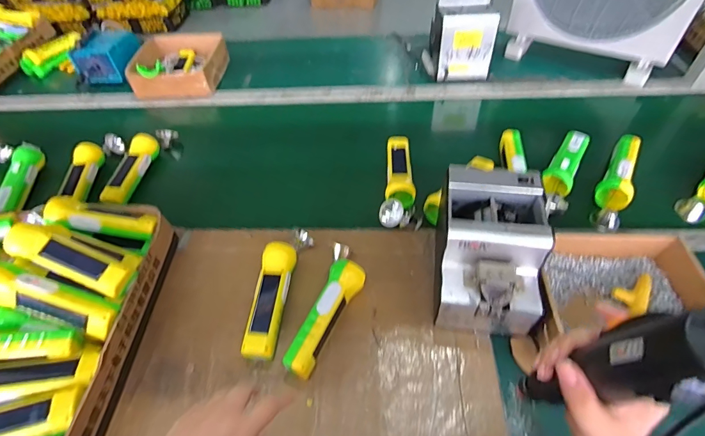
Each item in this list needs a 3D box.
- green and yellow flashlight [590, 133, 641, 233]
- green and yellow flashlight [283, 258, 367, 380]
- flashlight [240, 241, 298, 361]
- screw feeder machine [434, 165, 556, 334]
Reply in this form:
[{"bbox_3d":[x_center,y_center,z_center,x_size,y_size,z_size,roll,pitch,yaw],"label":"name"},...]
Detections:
[{"bbox_3d":[0.478,-0.072,0.675,0.054,0.053,0.223,28,58,25],"label":"green and yellow flashlight"},{"bbox_3d":[-0.040,0.136,0.531,0.045,0.052,0.171,21,56,21],"label":"green and yellow flashlight"},{"bbox_3d":[-0.119,0.117,0.559,0.045,0.045,0.177,3,51,8],"label":"flashlight"},{"bbox_3d":[0.183,0.046,0.522,0.130,0.143,0.174,4,51,9],"label":"screw feeder machine"}]

